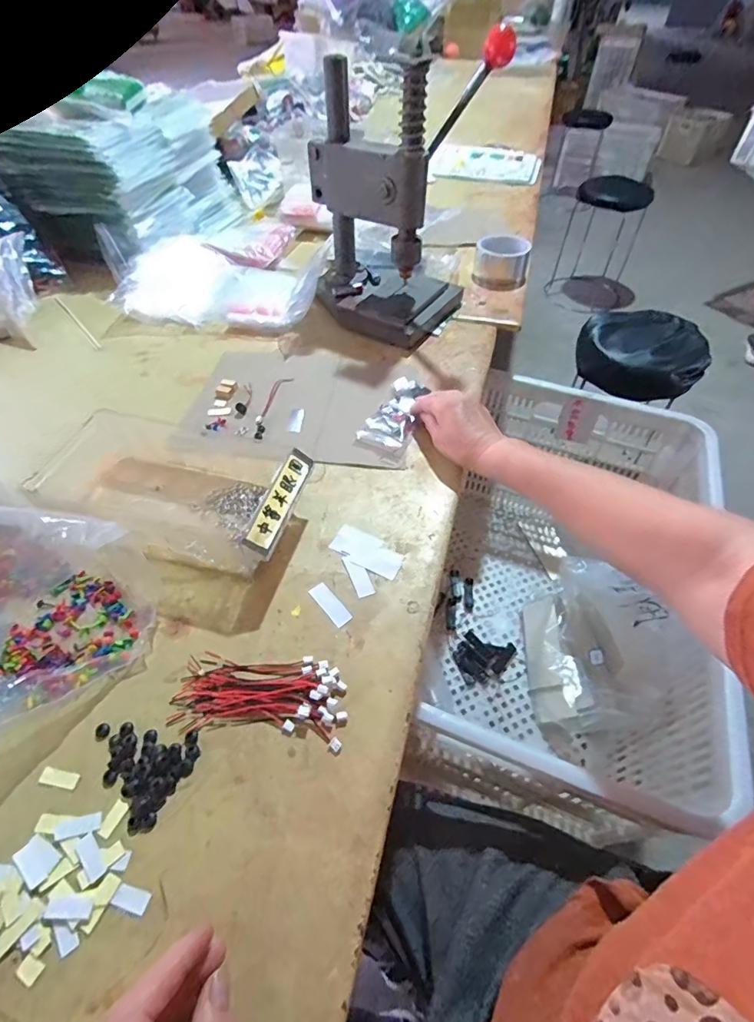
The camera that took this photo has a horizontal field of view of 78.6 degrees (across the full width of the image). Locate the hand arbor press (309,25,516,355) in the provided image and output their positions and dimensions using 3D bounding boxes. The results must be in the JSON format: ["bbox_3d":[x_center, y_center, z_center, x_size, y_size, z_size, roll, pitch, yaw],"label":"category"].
[{"bbox_3d":[0.021,-0.428,0.646,0.226,0.290,0.188,37,60,26],"label":"hand arbor press"}]

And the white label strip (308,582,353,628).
[{"bbox_3d":[-0.042,0.084,0.419,0.017,0.004,0.047,-33,58,-24],"label":"white label strip"}]

